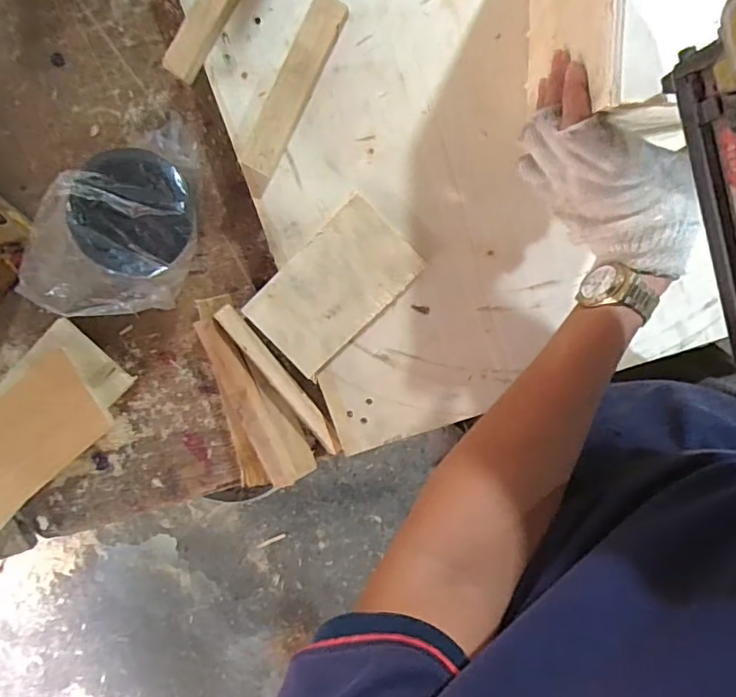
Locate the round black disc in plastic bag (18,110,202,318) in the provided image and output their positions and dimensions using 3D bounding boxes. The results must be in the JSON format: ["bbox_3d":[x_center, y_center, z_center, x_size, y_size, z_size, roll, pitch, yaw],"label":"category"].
[{"bbox_3d":[-0.229,-0.115,0.488,0.150,0.085,0.160,0,99,0],"label":"round black disc in plastic bag"}]

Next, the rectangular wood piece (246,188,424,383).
[{"bbox_3d":[-0.032,-0.057,0.503,0.152,0.011,0.092,-45,97,7],"label":"rectangular wood piece"}]

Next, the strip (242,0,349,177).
[{"bbox_3d":[-0.063,-0.226,0.463,0.030,0.025,0.153,28,98,-5],"label":"strip"}]

